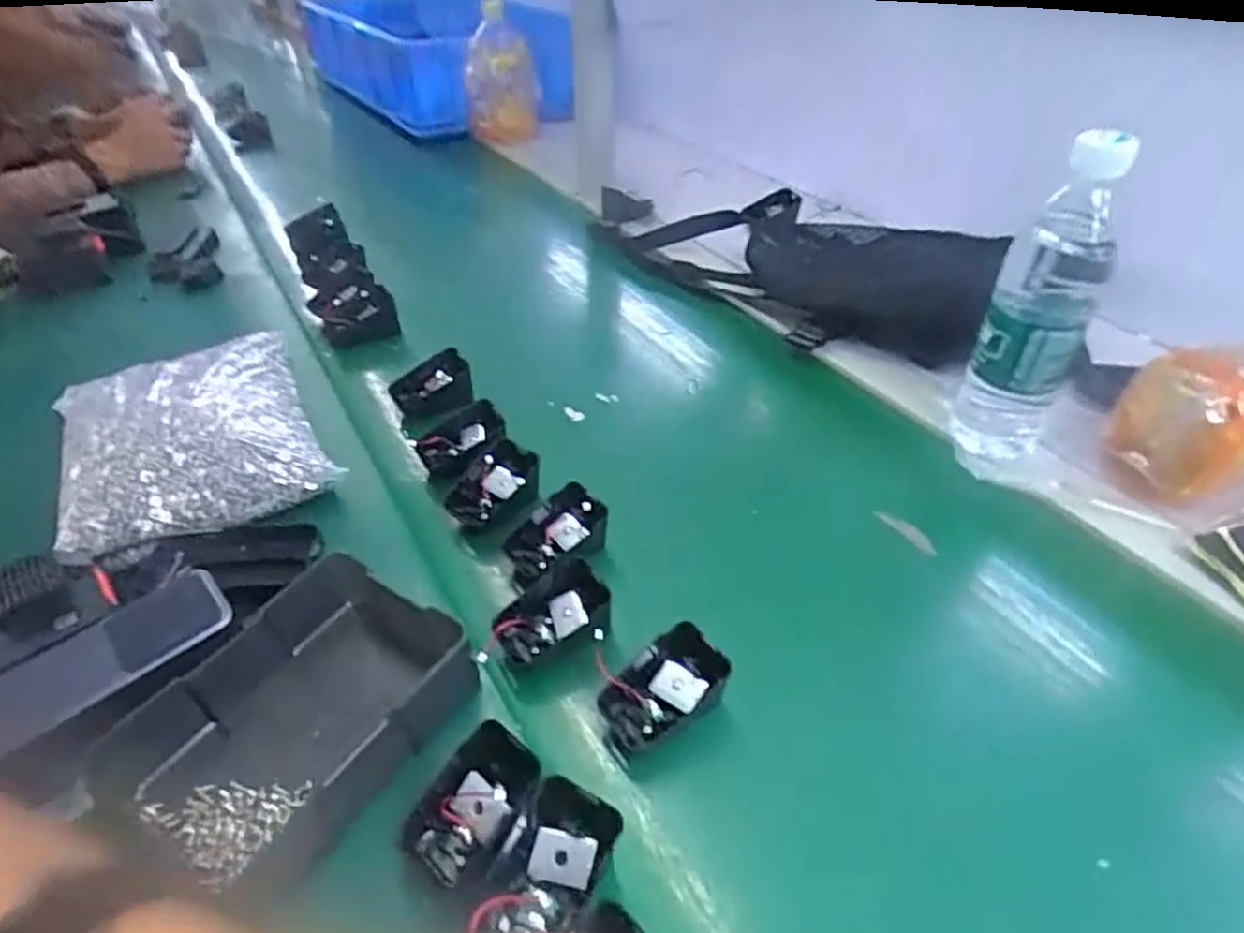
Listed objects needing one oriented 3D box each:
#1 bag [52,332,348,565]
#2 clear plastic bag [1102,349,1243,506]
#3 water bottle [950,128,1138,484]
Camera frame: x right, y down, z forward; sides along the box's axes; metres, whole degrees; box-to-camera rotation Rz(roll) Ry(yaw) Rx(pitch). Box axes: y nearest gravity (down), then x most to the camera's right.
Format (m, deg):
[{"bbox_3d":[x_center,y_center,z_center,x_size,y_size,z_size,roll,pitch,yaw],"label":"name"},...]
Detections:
[{"bbox_3d":[-0.339,-0.037,0.562,0.177,0.043,0.248,-21,45,-24],"label":"bag"},{"bbox_3d":[0.433,-0.036,0.517,0.140,0.101,0.083,-13,42,-15],"label":"clear plastic bag"},{"bbox_3d":[0.285,-0.096,0.499,0.068,0.224,0.064,21,44,23],"label":"water bottle"}]

